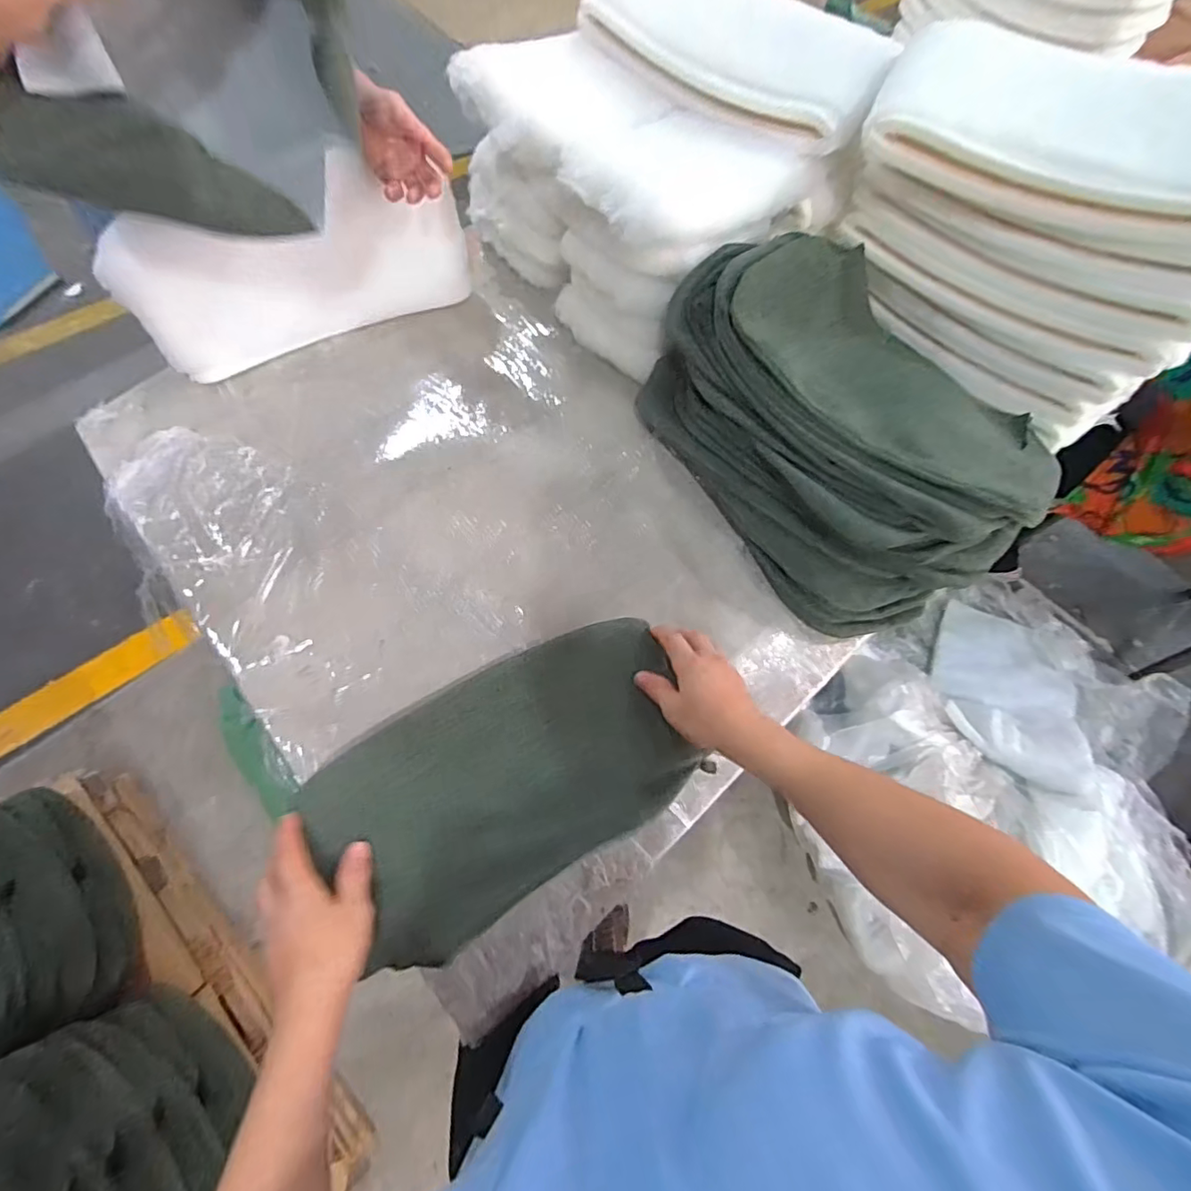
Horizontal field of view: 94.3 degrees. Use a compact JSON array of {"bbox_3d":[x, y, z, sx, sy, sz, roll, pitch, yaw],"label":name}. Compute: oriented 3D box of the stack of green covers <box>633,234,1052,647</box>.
[{"bbox_3d":[0.307,-0.219,0.734,0.291,0.204,0.502,-30,71,-15],"label":"stack of green covers"}]

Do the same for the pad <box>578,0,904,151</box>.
[{"bbox_3d":[0.191,-0.776,0.765,0.464,0.061,0.181,39,93,17],"label":"pad"}]

